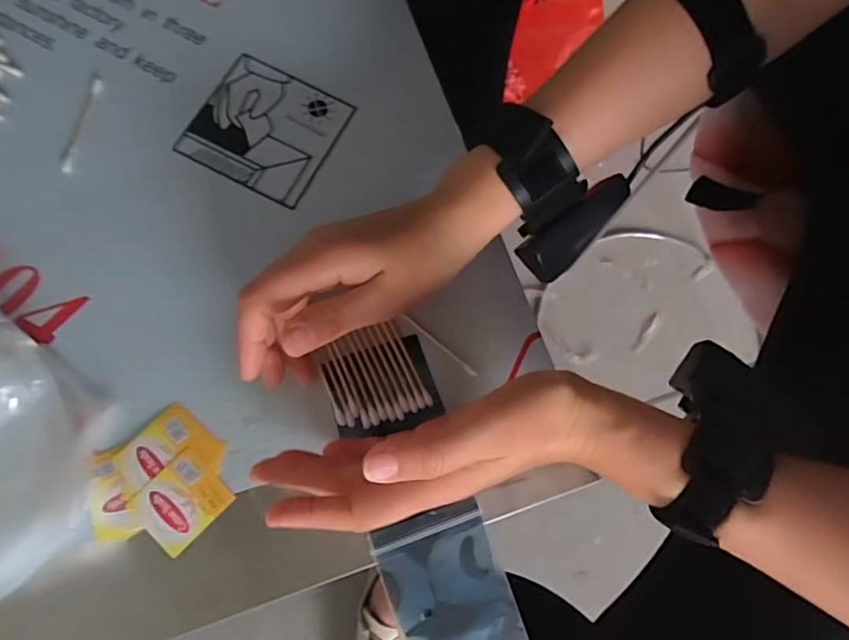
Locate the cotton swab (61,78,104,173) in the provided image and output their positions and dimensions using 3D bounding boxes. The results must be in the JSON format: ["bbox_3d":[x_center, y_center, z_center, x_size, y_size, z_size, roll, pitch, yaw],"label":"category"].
[{"bbox_3d":[-0.225,-0.129,0.358,0.008,0.004,0.071,7,73,-1],"label":"cotton swab"}]

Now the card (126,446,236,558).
[{"bbox_3d":[-0.132,0.098,0.297,0.039,0.004,0.043,44,76,6],"label":"card"}]

